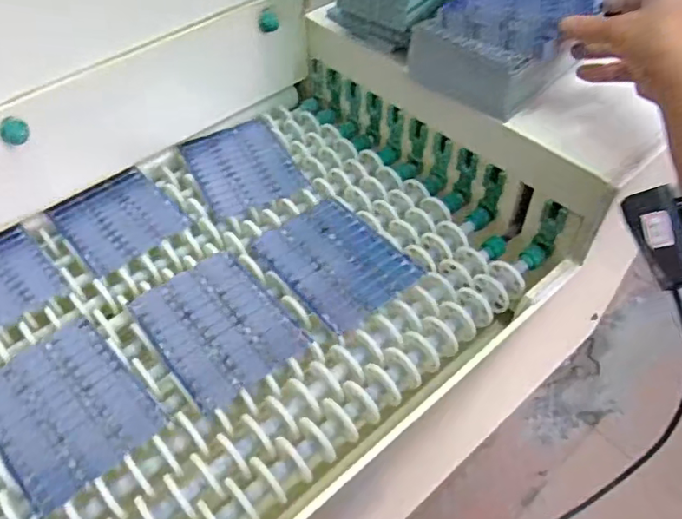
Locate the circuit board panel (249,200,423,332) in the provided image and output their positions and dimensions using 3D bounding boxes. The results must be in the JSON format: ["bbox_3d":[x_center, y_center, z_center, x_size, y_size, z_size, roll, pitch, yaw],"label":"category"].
[{"bbox_3d":[-0.007,-0.003,0.557,0.104,0.009,0.142,-31,55,-23],"label":"circuit board panel"}]

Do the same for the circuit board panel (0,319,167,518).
[{"bbox_3d":[-0.222,0.117,0.465,0.105,0.008,0.140,-36,57,-26],"label":"circuit board panel"}]

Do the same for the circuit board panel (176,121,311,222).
[{"bbox_3d":[-0.111,-0.105,0.649,0.108,0.010,0.136,-23,52,-18],"label":"circuit board panel"}]

